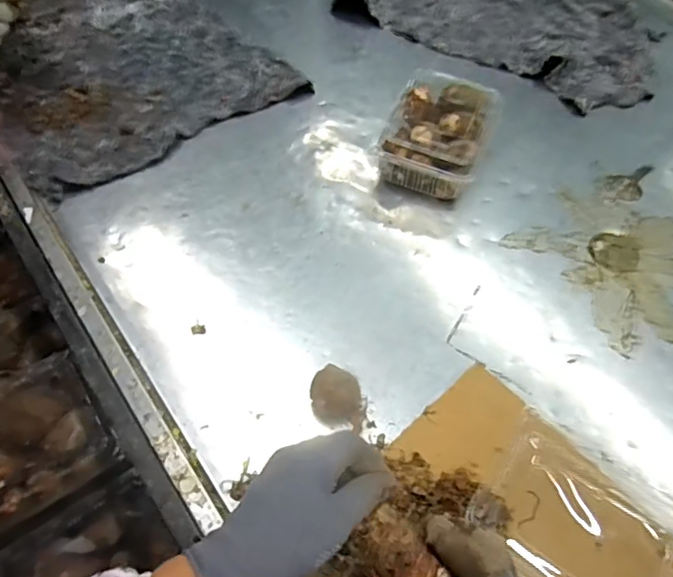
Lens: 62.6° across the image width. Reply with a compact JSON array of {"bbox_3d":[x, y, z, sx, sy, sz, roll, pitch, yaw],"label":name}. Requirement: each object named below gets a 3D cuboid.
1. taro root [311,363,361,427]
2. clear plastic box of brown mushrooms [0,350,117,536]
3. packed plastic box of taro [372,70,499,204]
[{"bbox_3d":[0.000,0.102,0.546,0.054,0.040,0.061,-24,63,-18],"label":"taro root"},{"bbox_3d":[-0.314,0.155,0.542,0.163,0.075,0.132,-31,65,-21],"label":"clear plastic box of brown mushrooms"},{"bbox_3d":[0.135,-0.207,0.739,0.127,0.074,0.164,20,59,8],"label":"packed plastic box of taro"}]

